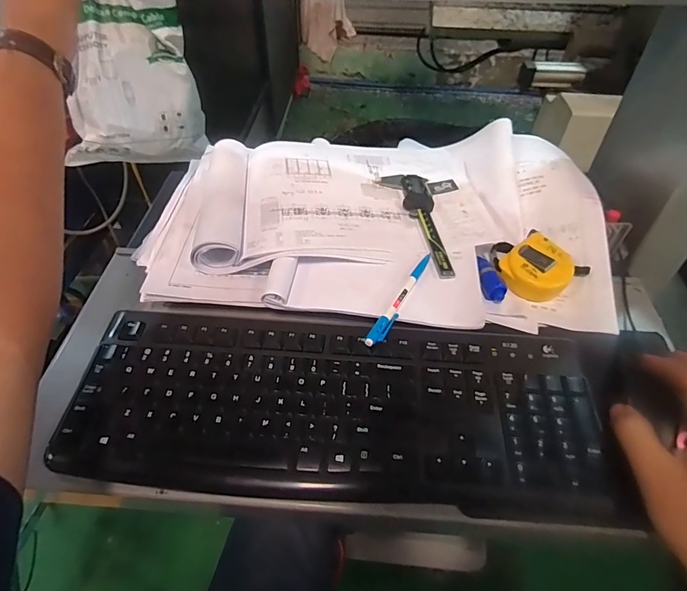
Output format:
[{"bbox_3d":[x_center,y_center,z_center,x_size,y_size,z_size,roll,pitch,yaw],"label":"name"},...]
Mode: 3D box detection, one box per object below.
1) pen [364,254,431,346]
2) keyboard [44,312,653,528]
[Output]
[{"bbox_3d":[0.057,0.001,0.394,0.012,0.012,0.134,25,53,19],"label":"pen"},{"bbox_3d":[0.000,0.093,0.347,0.446,0.026,0.149,4,49,2],"label":"keyboard"}]

